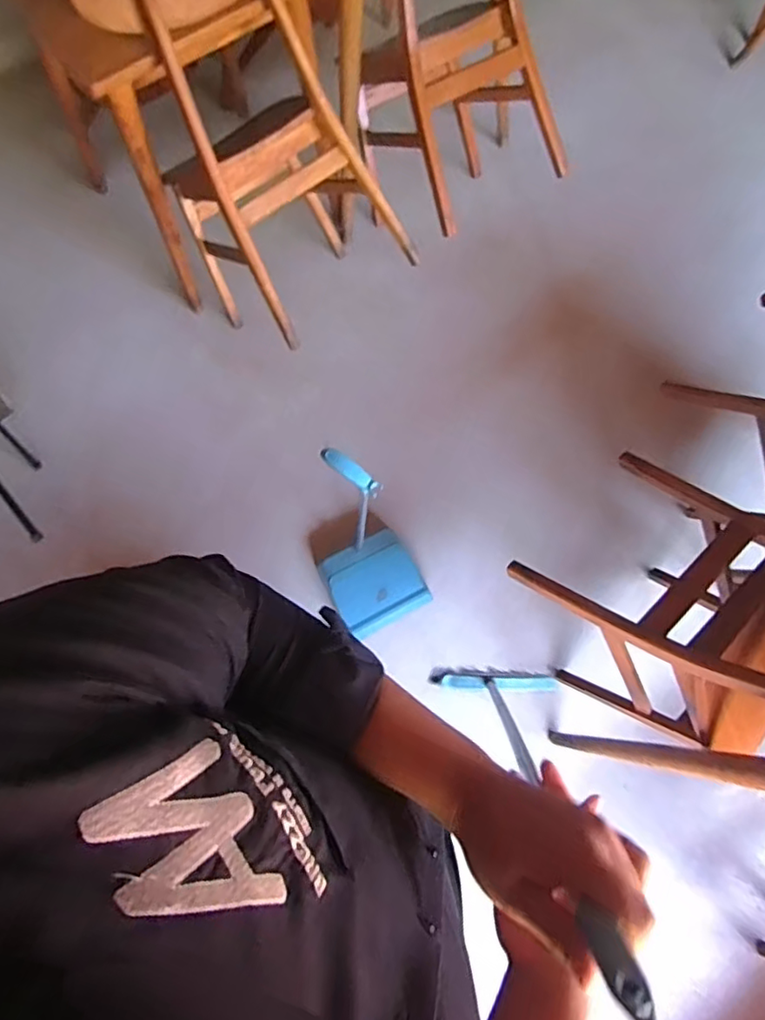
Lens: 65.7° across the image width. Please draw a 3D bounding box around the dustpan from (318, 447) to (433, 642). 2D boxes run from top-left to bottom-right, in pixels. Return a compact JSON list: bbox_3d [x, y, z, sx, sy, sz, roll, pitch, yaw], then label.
[{"bbox_3d":[-0.022,0.105,1.352,0.261,0.725,0.271,-29,77,-9],"label":"dustpan"}]

